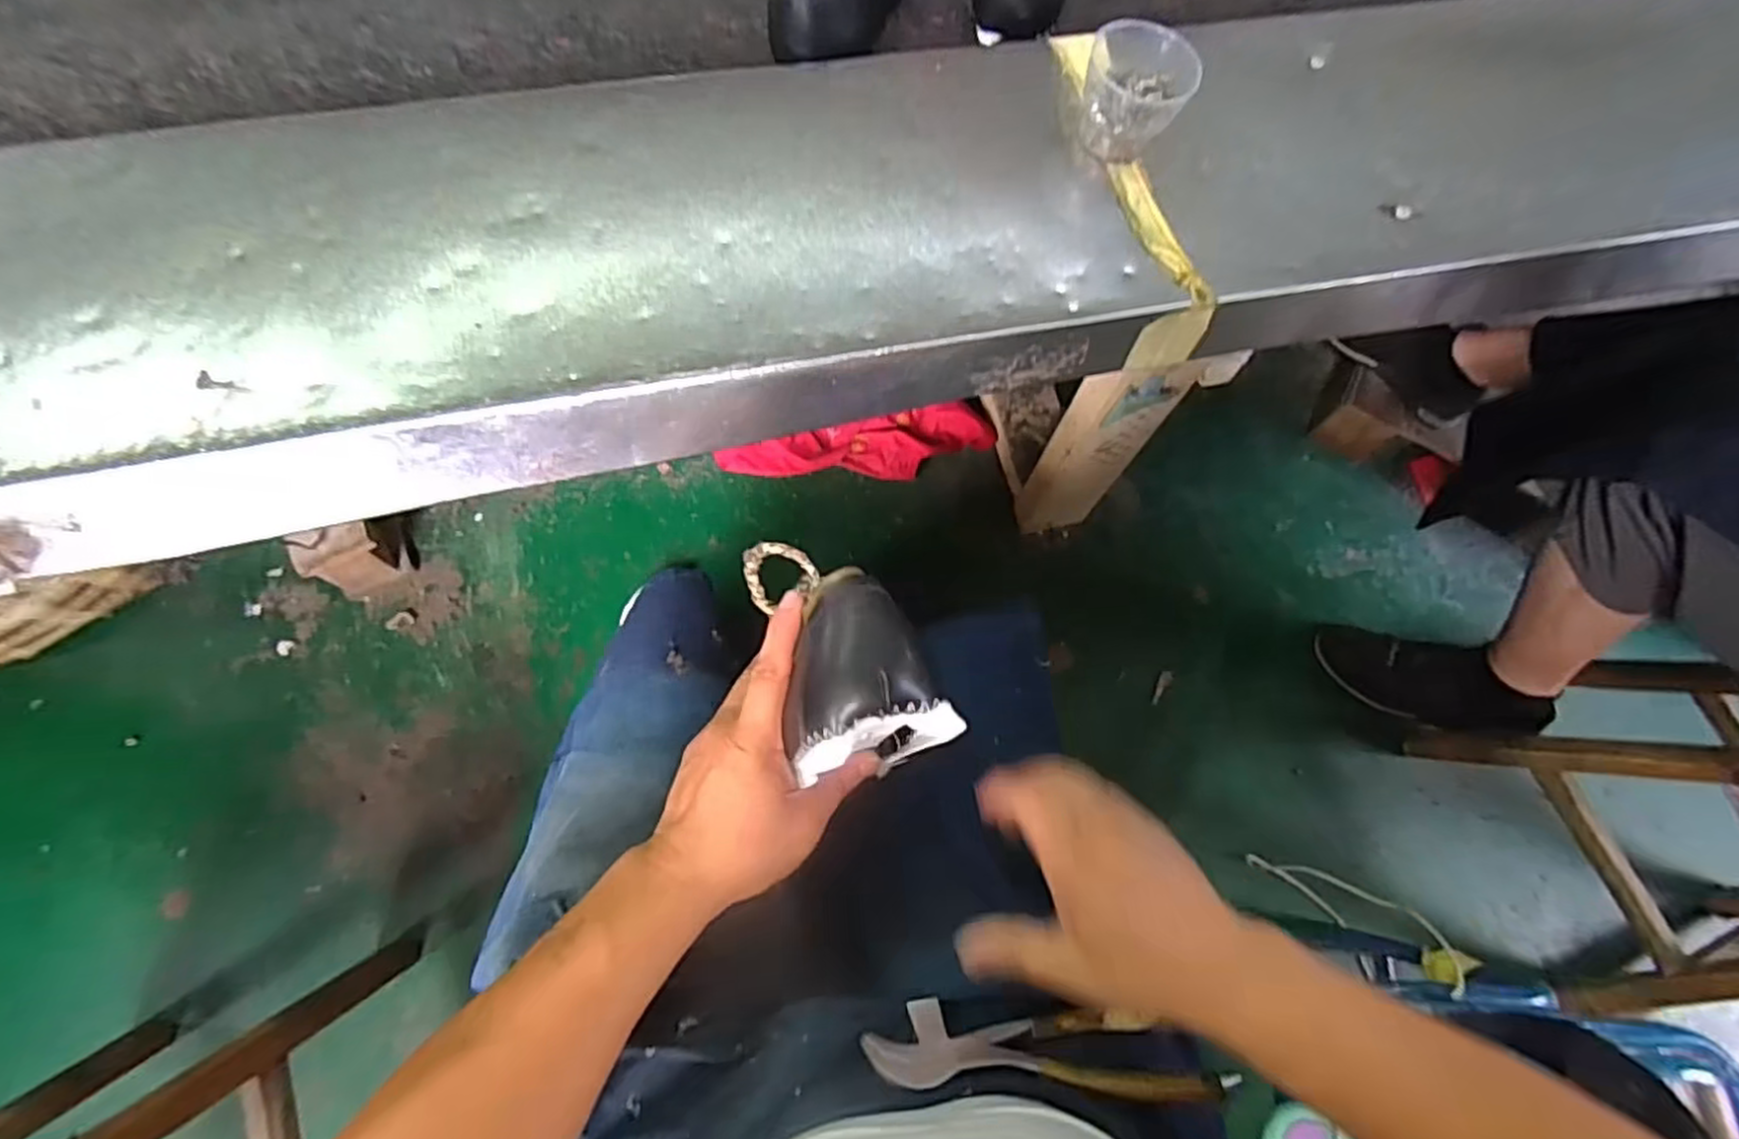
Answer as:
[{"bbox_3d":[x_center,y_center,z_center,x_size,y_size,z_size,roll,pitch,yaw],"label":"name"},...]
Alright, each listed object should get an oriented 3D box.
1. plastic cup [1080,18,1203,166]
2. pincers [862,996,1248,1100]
[{"bbox_3d":[0.160,-0.290,0.450,0.063,0.057,0.069,21,71,3],"label":"plastic cup"},{"bbox_3d":[0.094,0.263,0.400,0.187,0.022,0.045,5,26,0],"label":"pincers"}]

